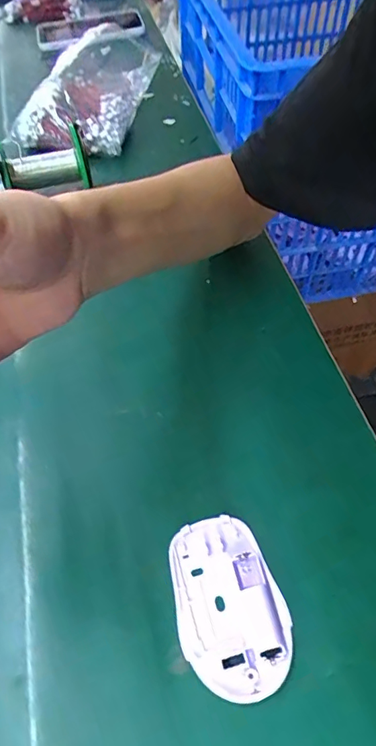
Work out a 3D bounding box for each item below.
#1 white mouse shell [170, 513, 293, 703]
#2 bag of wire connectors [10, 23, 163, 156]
[{"bbox_3d":[0.025,0.132,0.278,0.061,0.016,0.095,-9,55,-5],"label":"white mouse shell"},{"bbox_3d":[-0.123,-0.387,0.625,0.134,0.052,0.292,5,55,5],"label":"bag of wire connectors"}]

